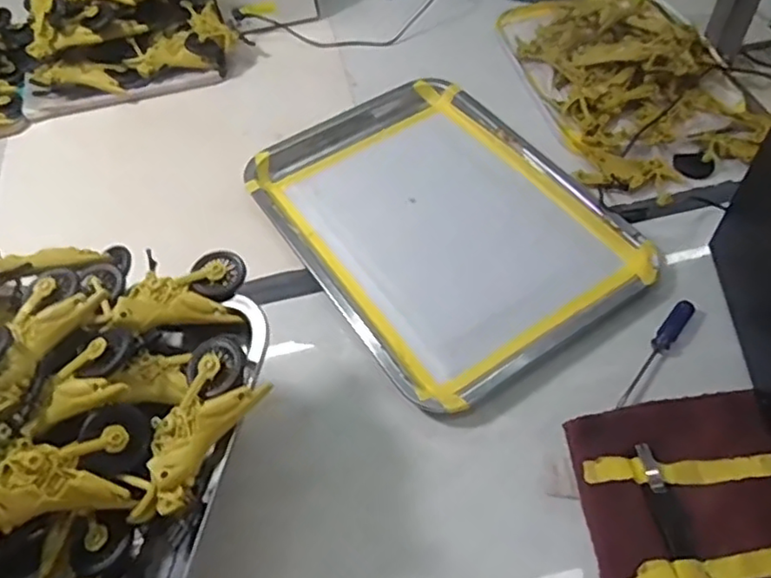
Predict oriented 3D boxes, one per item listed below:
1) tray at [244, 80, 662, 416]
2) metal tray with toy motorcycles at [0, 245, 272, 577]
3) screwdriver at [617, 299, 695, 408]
[{"bbox_3d":[0.043,-0.074,0.601,0.260,0.020,0.360,-30,59,-17],"label":"tray"},{"bbox_3d":[-0.250,0.082,0.391,0.319,0.103,0.269,9,56,10],"label":"metal tray with toy motorcycles"},{"bbox_3d":[0.217,0.051,0.501,0.016,0.014,0.114,34,63,24],"label":"screwdriver"}]

